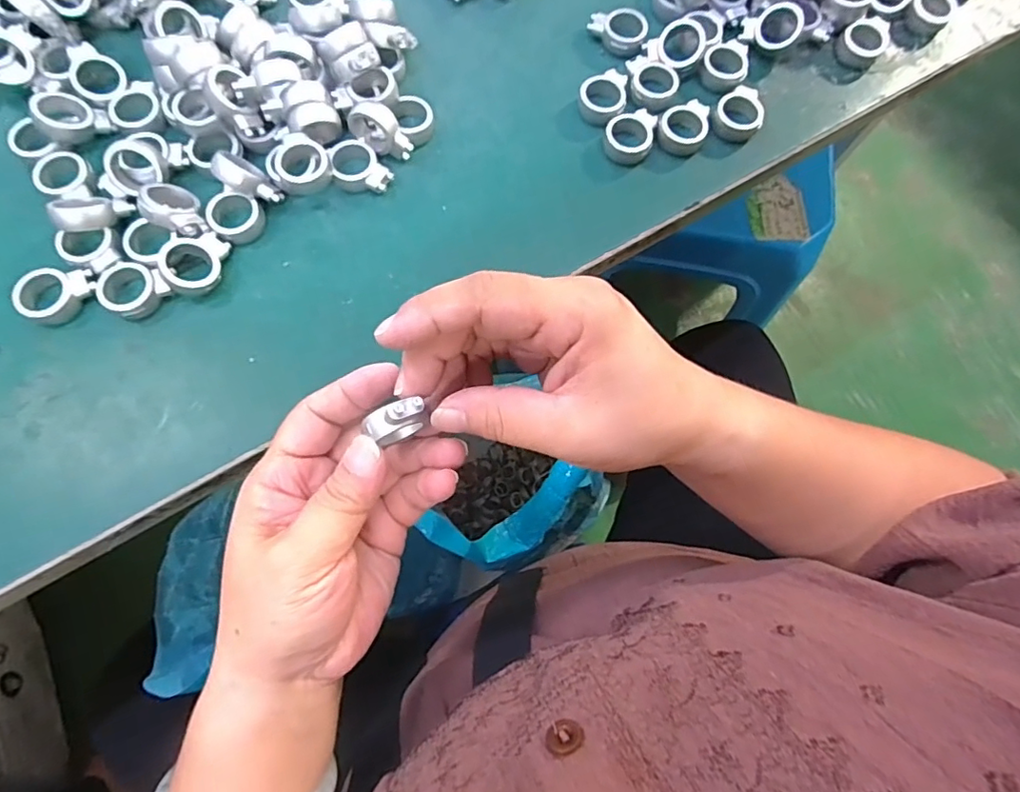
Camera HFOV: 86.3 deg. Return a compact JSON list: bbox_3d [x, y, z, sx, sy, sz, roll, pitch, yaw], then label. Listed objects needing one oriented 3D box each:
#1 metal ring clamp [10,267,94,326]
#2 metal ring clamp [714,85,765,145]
[{"bbox_3d":[-0.213,-0.047,0.258,0.033,0.013,0.025,-4,74,-3],"label":"metal ring clamp"},{"bbox_3d":[0.128,-0.156,0.304,0.026,0.009,0.032,22,74,4],"label":"metal ring clamp"}]

